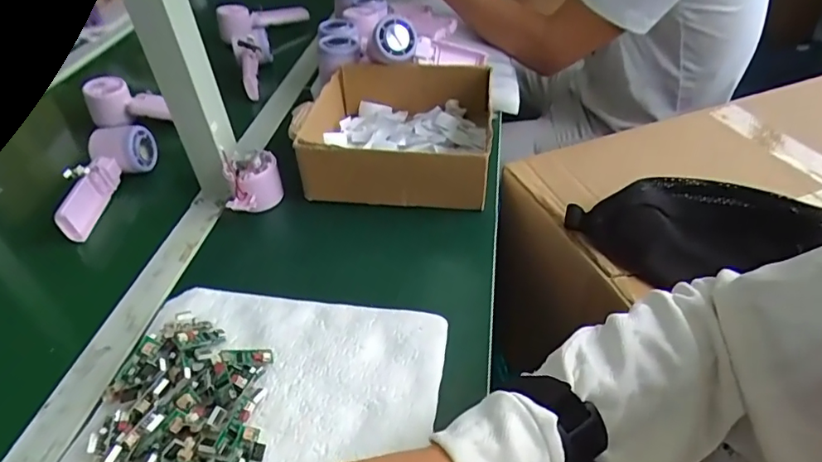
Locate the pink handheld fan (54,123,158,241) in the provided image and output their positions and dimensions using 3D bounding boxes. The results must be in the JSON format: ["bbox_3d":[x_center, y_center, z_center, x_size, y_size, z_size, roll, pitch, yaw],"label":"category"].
[{"bbox_3d":[-0.344,-0.069,0.598,0.061,0.060,0.176,-6,41,-2],"label":"pink handheld fan"}]

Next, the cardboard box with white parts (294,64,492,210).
[{"bbox_3d":[-0.009,-0.120,0.617,0.197,0.080,0.209,3,41,8],"label":"cardboard box with white parts"}]

